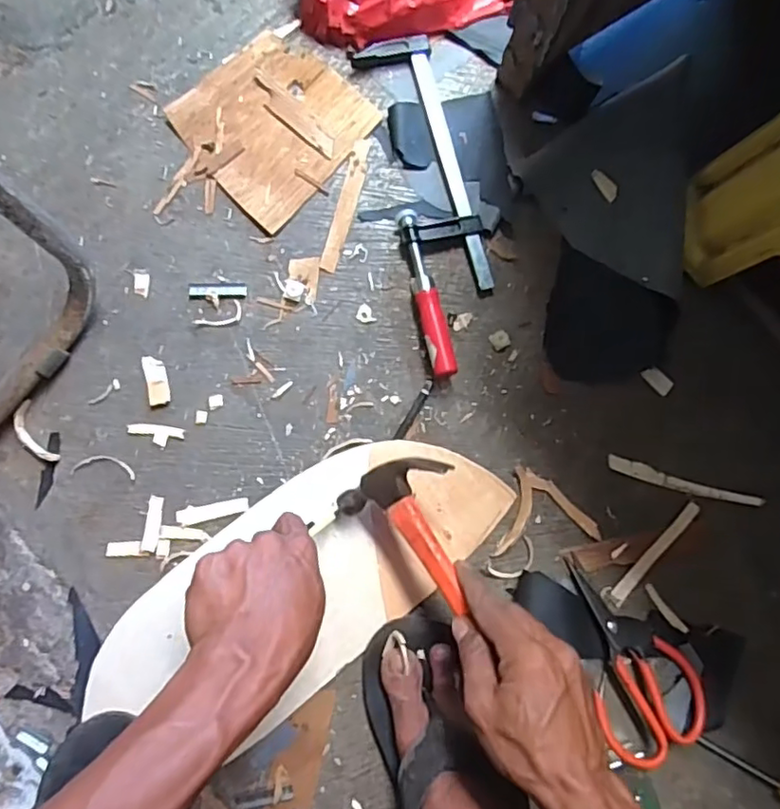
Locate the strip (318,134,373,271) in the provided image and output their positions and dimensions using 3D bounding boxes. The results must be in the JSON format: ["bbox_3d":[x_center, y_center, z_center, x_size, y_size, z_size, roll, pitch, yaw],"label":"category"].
[{"bbox_3d":[-0.041,-0.188,0.566,0.017,0.006,0.131,15,81,-2],"label":"strip"}]

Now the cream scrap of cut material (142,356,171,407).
[{"bbox_3d":[-0.210,-0.021,0.539,0.019,0.004,0.045,-11,83,-6],"label":"cream scrap of cut material"}]

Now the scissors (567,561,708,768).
[{"bbox_3d":[0.215,0.213,0.515,0.094,0.027,0.163,-12,83,-6],"label":"scissors"}]

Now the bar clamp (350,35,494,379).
[{"bbox_3d":[0.041,-0.191,0.561,0.083,0.026,0.327,-13,83,-6],"label":"bar clamp"}]

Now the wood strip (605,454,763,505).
[{"bbox_3d":[0.268,0.073,0.546,0.140,0.004,0.015,17,76,2],"label":"wood strip"}]

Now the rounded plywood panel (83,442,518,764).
[{"bbox_3d":[-0.071,0.157,0.510,0.379,0.026,0.169,-27,85,-6],"label":"rounded plywood panel"}]

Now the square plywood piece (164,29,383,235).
[{"bbox_3d":[-0.109,-0.266,0.570,0.153,0.008,0.152,-44,87,-8],"label":"square plywood piece"}]

